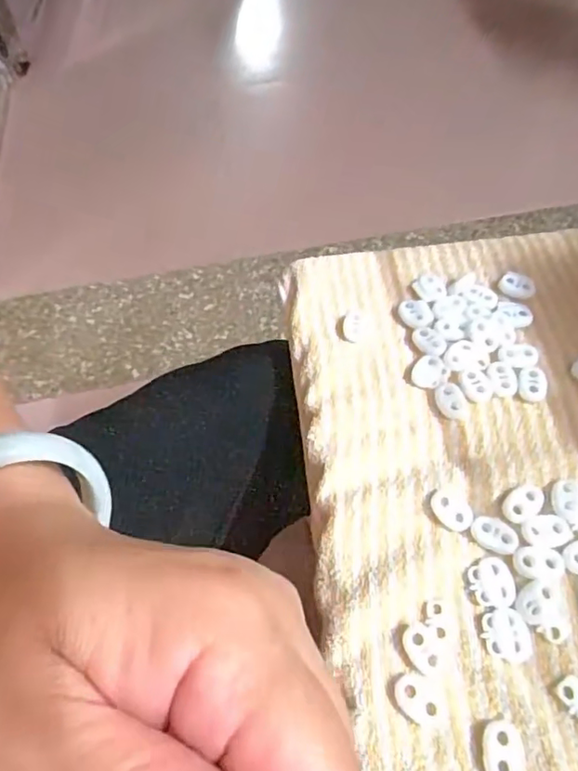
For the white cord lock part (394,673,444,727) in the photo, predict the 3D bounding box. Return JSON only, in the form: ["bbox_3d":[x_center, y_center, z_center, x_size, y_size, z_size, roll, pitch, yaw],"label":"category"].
[{"bbox_3d":[0.055,0.133,0.236,0.016,0.004,0.021,-37,63,-19],"label":"white cord lock part"}]

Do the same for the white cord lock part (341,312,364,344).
[{"bbox_3d":[0.039,-0.036,0.345,0.013,0.008,0.020,8,58,8],"label":"white cord lock part"}]

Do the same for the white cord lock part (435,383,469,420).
[{"bbox_3d":[0.092,0.009,0.313,0.018,0.006,0.022,-29,60,-15],"label":"white cord lock part"}]

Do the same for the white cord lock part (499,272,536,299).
[{"bbox_3d":[0.148,-0.065,0.360,0.022,0.006,0.016,28,63,19],"label":"white cord lock part"}]

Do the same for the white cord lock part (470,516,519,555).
[{"bbox_3d":[0.099,0.071,0.268,0.022,0.004,0.015,22,61,16],"label":"white cord lock part"}]

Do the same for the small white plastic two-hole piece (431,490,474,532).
[{"bbox_3d":[0.081,0.062,0.277,0.015,0.004,0.021,-41,64,-21],"label":"small white plastic two-hole piece"}]

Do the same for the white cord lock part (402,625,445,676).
[{"bbox_3d":[0.058,0.116,0.245,0.013,0.004,0.021,-22,59,-11],"label":"white cord lock part"}]

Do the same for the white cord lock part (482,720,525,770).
[{"bbox_3d":[0.086,0.148,0.223,0.016,0.004,0.023,6,58,7],"label":"white cord lock part"}]

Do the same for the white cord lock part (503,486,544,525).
[{"bbox_3d":[0.117,0.059,0.277,0.021,0.004,0.015,-40,64,-20],"label":"white cord lock part"}]

